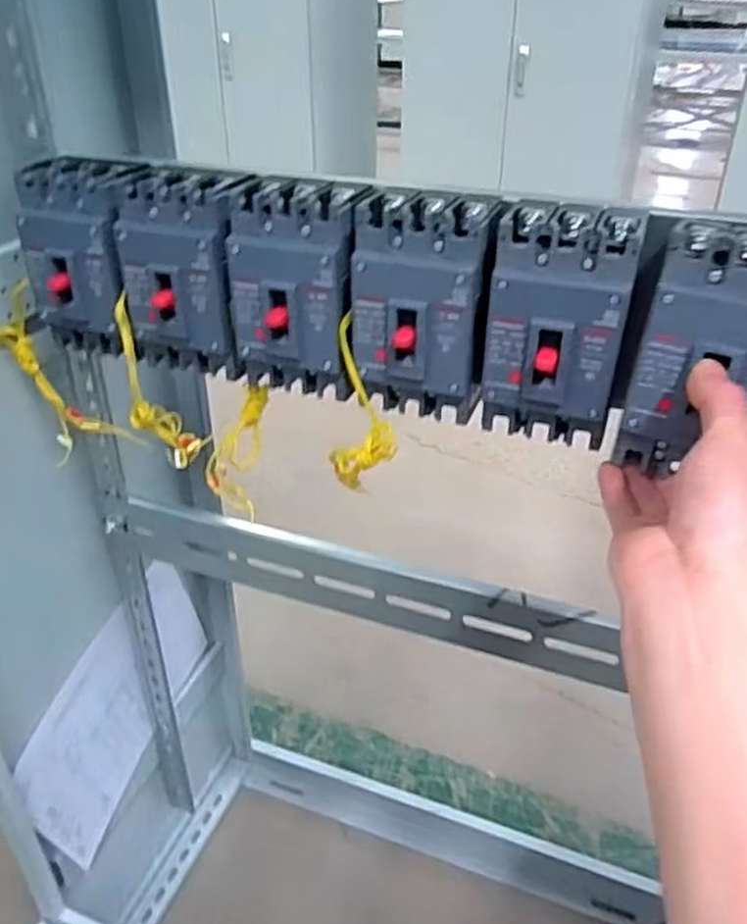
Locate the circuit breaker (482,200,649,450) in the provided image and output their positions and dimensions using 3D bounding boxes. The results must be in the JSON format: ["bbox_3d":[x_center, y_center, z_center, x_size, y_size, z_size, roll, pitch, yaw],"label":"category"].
[{"bbox_3d":[0.109,-0.078,0.448,0.078,0.127,0.063,13,35,18],"label":"circuit breaker"}]

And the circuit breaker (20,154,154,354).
[{"bbox_3d":[-0.207,-0.146,0.548,0.084,0.127,0.063,10,34,14],"label":"circuit breaker"}]

